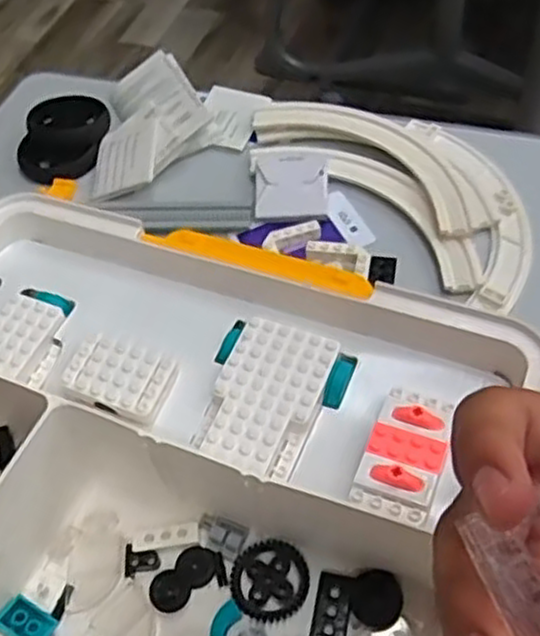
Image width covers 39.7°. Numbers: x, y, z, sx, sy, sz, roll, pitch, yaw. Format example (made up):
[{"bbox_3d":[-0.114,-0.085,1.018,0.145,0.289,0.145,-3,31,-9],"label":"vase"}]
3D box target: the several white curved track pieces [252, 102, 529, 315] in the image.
[{"bbox_3d":[0.093,-0.099,0.510,0.110,0.016,0.224,-40,59,-22],"label":"several white curved track pieces"}]

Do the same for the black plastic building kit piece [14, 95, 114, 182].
[{"bbox_3d":[-0.154,-0.138,0.563,0.060,0.020,0.080,11,55,14],"label":"black plastic building kit piece"}]

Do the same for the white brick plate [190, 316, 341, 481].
[{"bbox_3d":[-0.002,0.036,0.344,0.046,0.012,0.074,16,56,17],"label":"white brick plate"}]

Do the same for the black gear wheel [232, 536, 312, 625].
[{"bbox_3d":[0.000,0.120,0.344,0.035,0.004,0.036,-3,53,4],"label":"black gear wheel"}]

